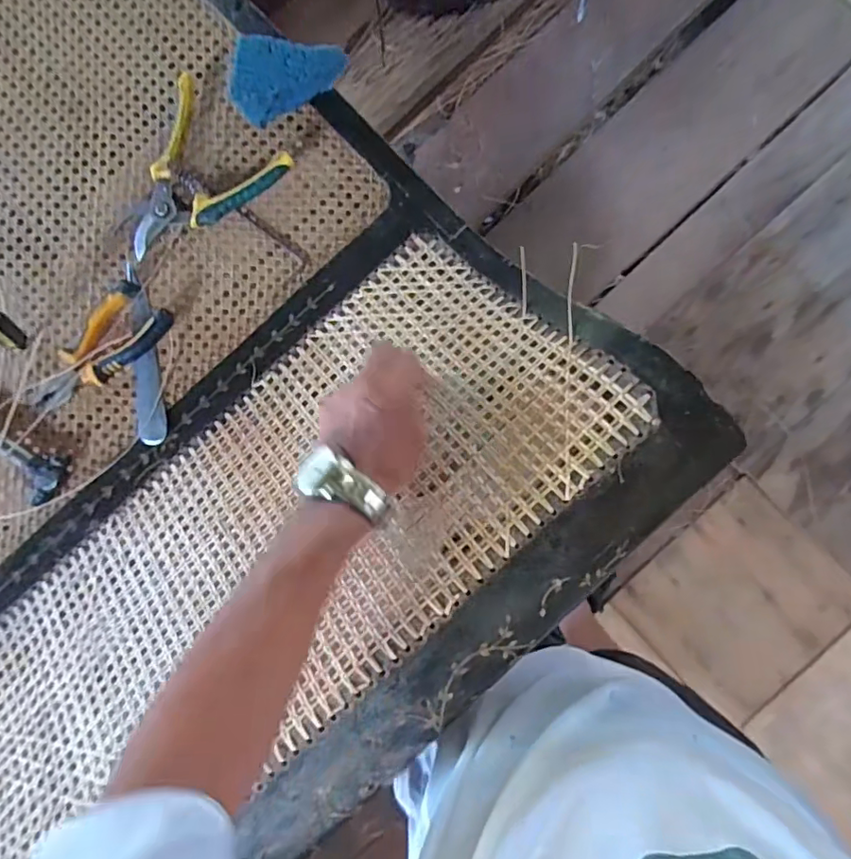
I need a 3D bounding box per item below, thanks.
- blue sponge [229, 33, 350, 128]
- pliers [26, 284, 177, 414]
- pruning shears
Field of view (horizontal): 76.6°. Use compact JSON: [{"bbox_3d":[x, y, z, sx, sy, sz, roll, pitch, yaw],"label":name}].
[{"bbox_3d":[-0.134,-0.337,0.535,0.102,0.056,0.074,8,89,0],"label":"blue sponge"},{"bbox_3d":[-0.330,-0.073,0.545,0.061,0.020,0.157,43,88,0],"label":"pliers"},{"bbox_3d":[-0.240,-0.247,0.547,0.137,0.025,0.169,37,88,0],"label":"pruning shears"}]

